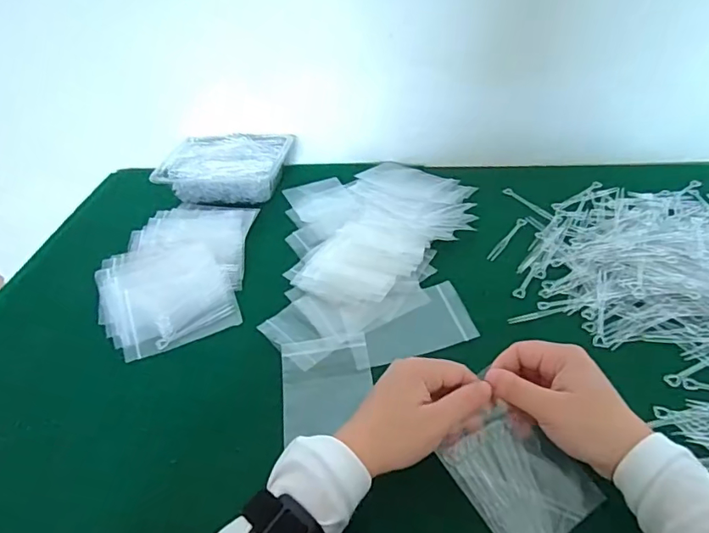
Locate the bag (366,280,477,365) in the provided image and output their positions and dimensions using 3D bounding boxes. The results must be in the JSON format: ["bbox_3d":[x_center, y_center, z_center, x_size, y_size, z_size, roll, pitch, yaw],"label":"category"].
[{"bbox_3d":[0.061,0.056,0.516,0.106,0.006,0.078,-16,46,-5],"label":"bag"}]

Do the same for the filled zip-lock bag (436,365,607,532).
[{"bbox_3d":[0.116,0.150,0.365,0.075,0.007,0.090,-35,66,-13],"label":"filled zip-lock bag"}]

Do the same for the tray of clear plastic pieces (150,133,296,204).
[{"bbox_3d":[-0.182,-0.144,0.739,0.177,0.053,0.112,0,42,7],"label":"tray of clear plastic pieces"}]

